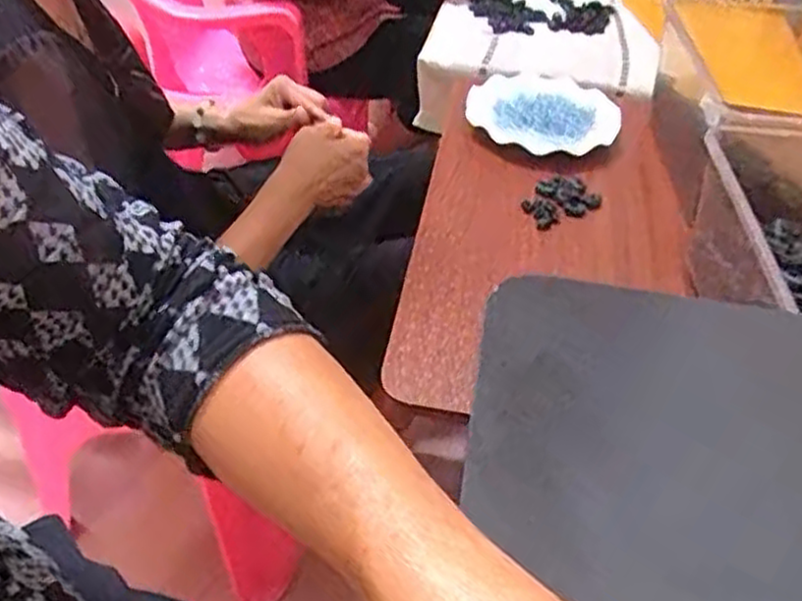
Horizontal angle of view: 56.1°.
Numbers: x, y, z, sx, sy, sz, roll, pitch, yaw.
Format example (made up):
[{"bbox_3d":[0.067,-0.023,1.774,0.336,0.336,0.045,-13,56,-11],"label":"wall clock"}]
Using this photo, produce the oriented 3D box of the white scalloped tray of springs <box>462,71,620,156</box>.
[{"bbox_3d":[0.168,-0.234,0.931,0.164,0.025,0.192,-17,44,-12],"label":"white scalloped tray of springs"}]

